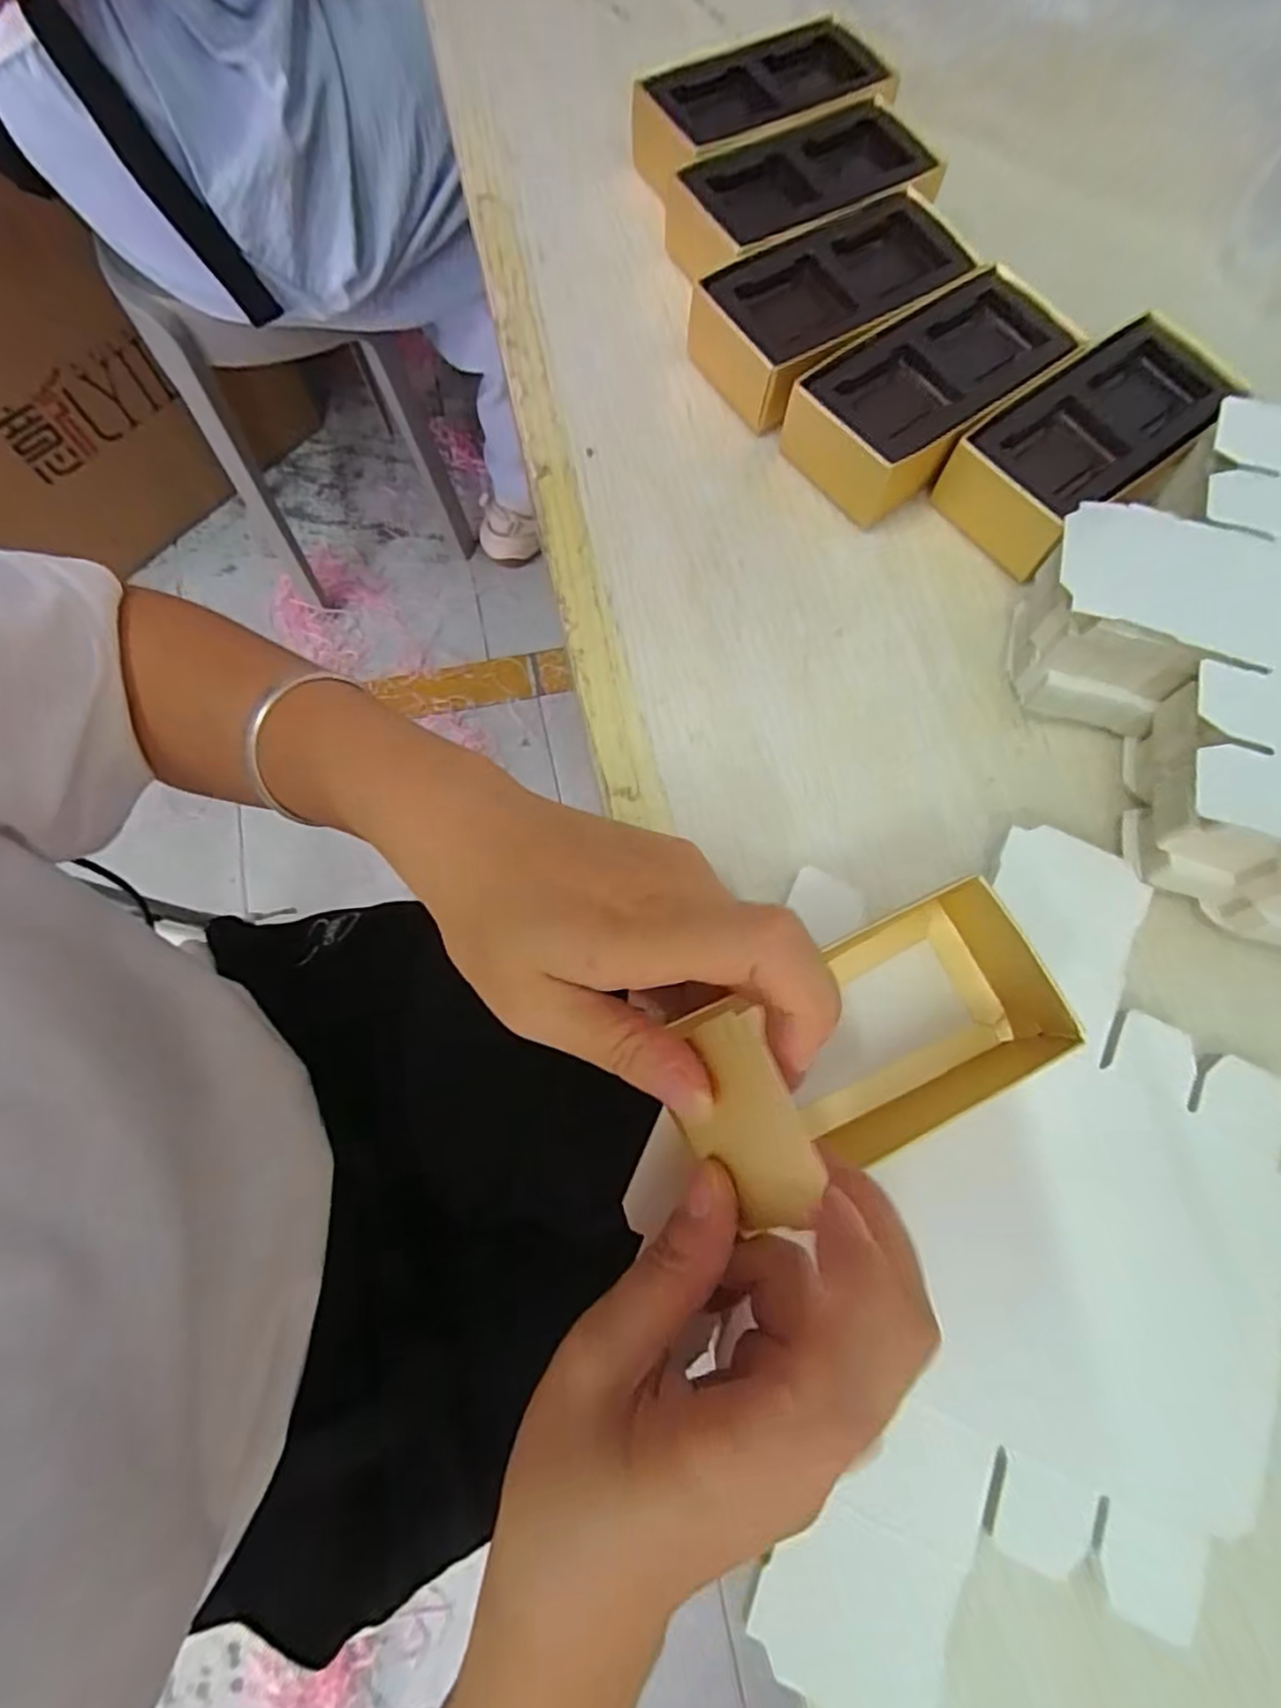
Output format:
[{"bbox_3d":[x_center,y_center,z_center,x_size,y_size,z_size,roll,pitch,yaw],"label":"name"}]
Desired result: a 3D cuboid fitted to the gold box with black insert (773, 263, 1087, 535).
[{"bbox_3d":[0.120,-0.190,0.290,0.108,0.033,0.057,-37,79,-11],"label":"gold box with black insert"}]

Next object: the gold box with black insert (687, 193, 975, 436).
[{"bbox_3d":[0.083,-0.232,0.299,0.119,0.032,0.062,-27,77,-9],"label":"gold box with black insert"}]

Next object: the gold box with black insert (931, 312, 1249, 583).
[{"bbox_3d":[0.182,-0.167,0.285,0.125,0.035,0.055,-37,79,-11],"label":"gold box with black insert"}]

